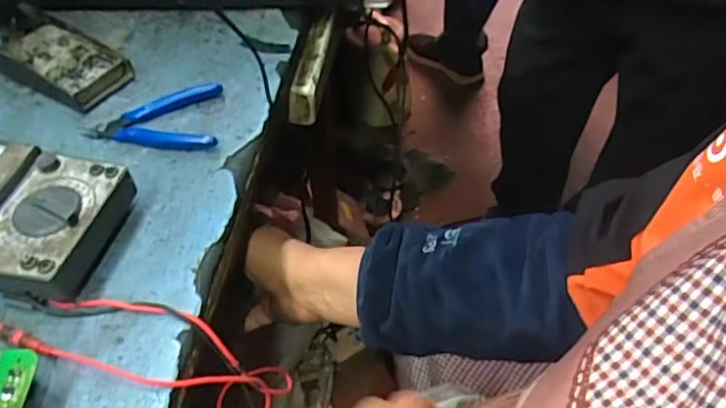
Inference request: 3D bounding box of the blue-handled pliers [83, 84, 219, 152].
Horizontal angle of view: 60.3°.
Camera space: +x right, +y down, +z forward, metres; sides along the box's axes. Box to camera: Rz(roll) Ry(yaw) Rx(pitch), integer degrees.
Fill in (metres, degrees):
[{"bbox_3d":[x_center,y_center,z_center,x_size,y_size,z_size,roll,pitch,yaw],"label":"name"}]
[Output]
[{"bbox_3d":[-0.186,-0.074,0.552,0.115,0.014,0.074,-7,48,-1],"label":"blue-handled pliers"}]

